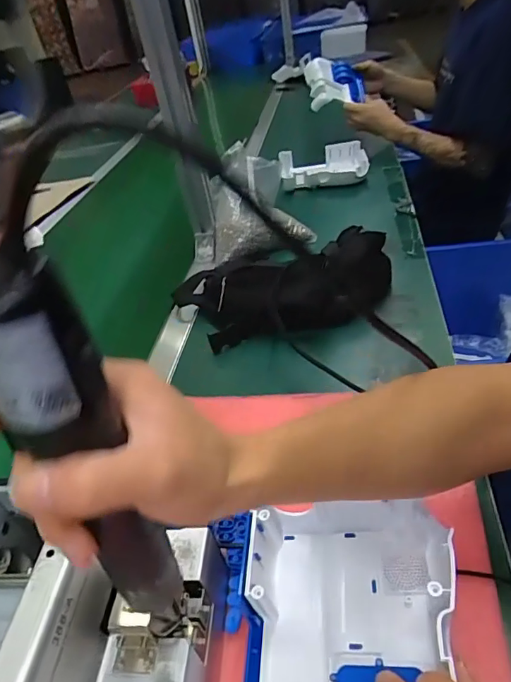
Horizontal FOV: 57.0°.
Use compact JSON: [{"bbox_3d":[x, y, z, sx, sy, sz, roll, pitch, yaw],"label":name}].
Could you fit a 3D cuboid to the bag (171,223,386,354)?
[{"bbox_3d":[0.039,-0.078,0.660,0.307,0.092,0.132,-11,38,0],"label":"bag"}]

